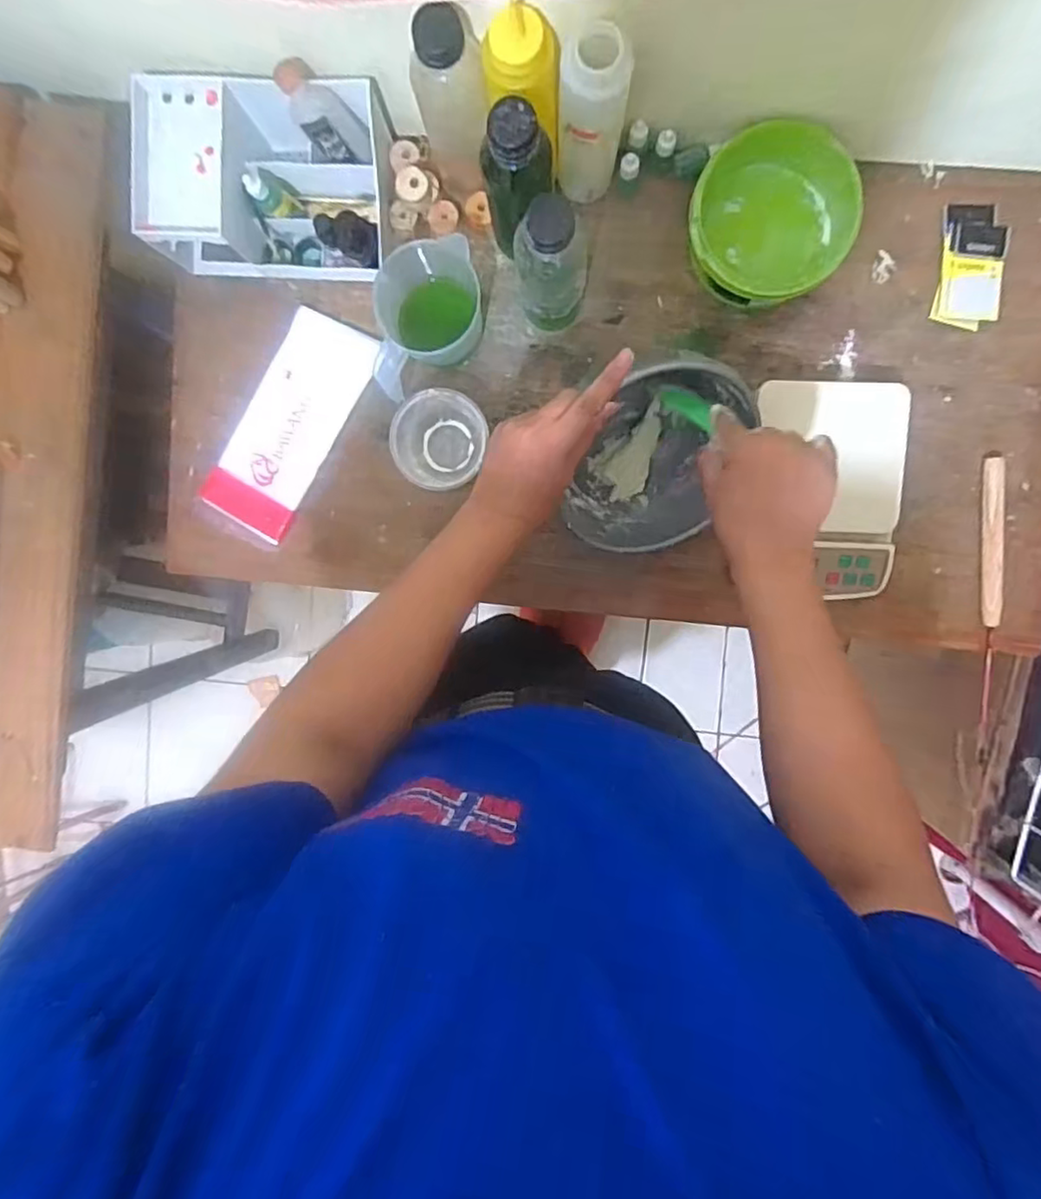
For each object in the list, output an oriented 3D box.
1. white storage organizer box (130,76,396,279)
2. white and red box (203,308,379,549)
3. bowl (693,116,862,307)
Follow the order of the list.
[{"bbox_3d":[-0.255,-0.430,0.646,0.232,0.103,0.153,5,96,3],"label":"white storage organizer box"},{"bbox_3d":[-0.260,-0.196,0.704,0.098,0.021,0.251,30,96,0],"label":"white and red box"},{"bbox_3d":[0.247,-0.373,0.635,0.152,0.068,0.134,-1,95,3],"label":"bowl"}]

